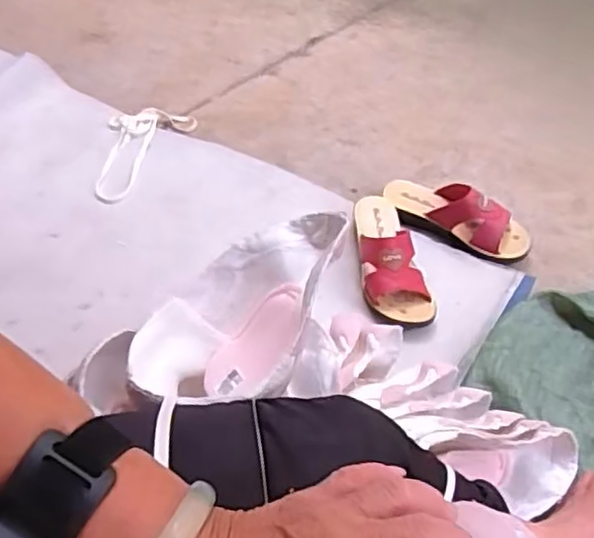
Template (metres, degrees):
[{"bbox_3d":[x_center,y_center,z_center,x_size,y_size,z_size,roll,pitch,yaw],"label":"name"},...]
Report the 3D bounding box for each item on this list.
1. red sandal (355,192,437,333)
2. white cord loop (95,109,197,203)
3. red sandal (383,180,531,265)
[{"bbox_3d":[0.126,-0.020,0.944,0.083,0.090,0.224,-10,53,-3],"label":"red sandal"},{"bbox_3d":[-0.286,-0.209,1.136,0.130,0.013,0.230,23,54,18],"label":"white cord loop"},{"bbox_3d":[0.238,-0.083,1.003,0.226,0.077,0.081,23,58,20],"label":"red sandal"}]

